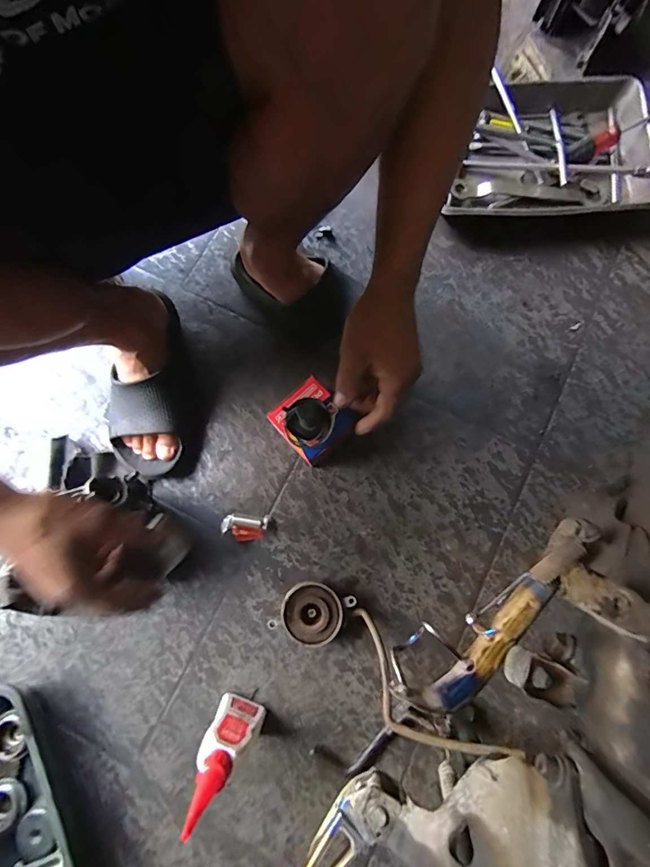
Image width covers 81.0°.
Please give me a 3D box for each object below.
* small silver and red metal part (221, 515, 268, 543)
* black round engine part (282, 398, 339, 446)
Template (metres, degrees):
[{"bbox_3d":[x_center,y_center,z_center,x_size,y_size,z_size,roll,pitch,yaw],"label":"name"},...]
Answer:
[{"bbox_3d":[-0.112,0.131,0.526,0.062,0.015,0.034,5,80,2],"label":"small silver and red metal part"},{"bbox_3d":[-0.019,-0.014,0.479,0.062,0.016,0.054,-8,80,0],"label":"black round engine part"}]

